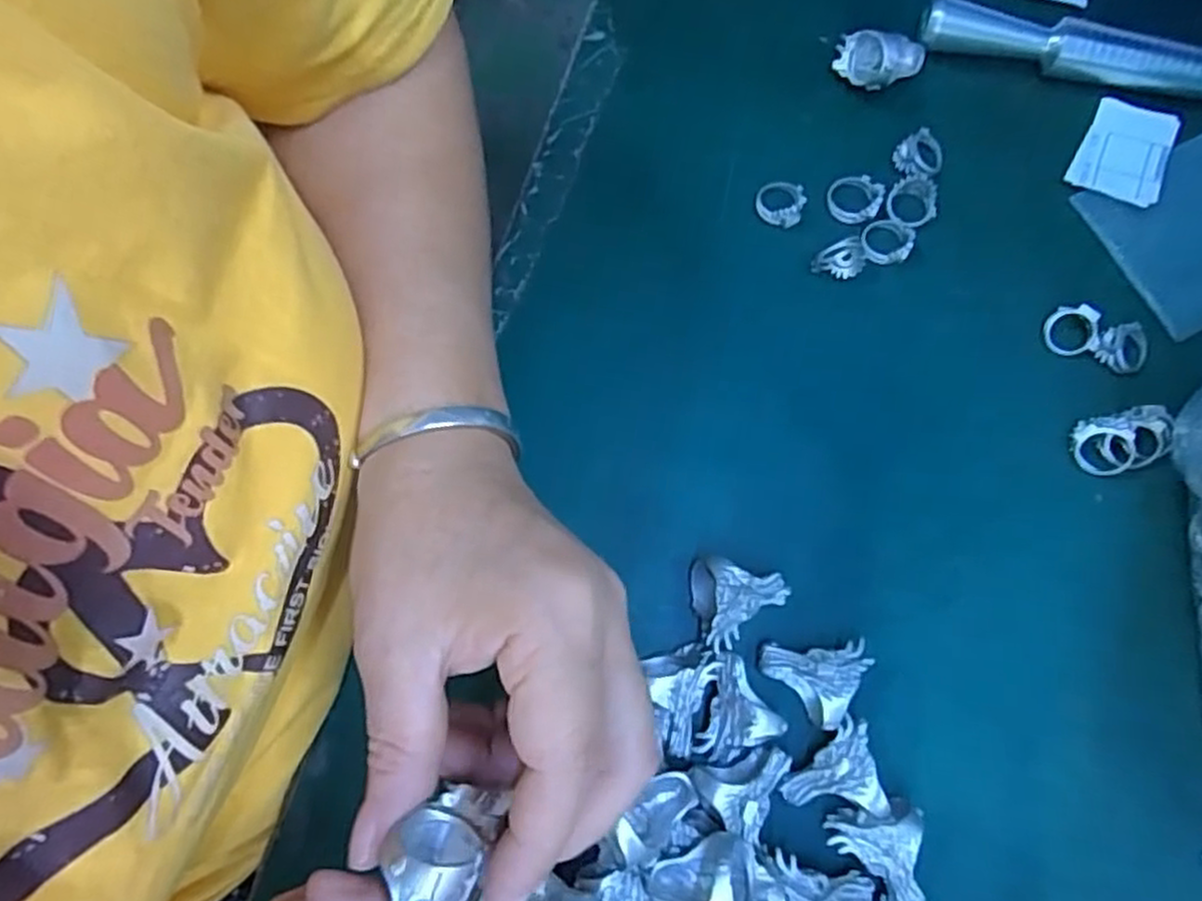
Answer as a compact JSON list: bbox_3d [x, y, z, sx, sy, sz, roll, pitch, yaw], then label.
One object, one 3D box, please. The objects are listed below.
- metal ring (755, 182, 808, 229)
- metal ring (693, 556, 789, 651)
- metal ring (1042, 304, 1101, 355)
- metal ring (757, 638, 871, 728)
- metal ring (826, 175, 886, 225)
[{"bbox_3d":[0.082,-0.113,0.332,0.021,0.007,0.021,0,76,0],"label":"metal ring"},{"bbox_3d":[0.052,0.061,0.281,0.036,0.022,0.031,11,76,3],"label":"metal ring"},{"bbox_3d":[0.202,-0.052,0.314,0.021,0.005,0.021,3,100,19],"label":"metal ring"},{"bbox_3d":[0.081,0.081,0.276,0.034,0.020,0.031,40,79,9],"label":"metal ring"},{"bbox_3d":[0.115,-0.114,0.328,0.023,0.007,0.022,-1,76,0],"label":"metal ring"}]

